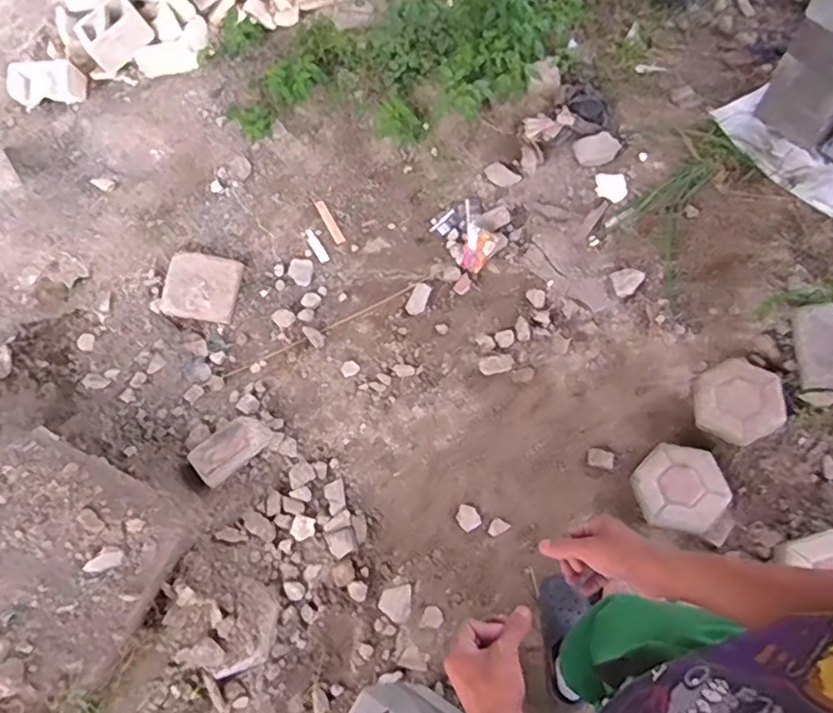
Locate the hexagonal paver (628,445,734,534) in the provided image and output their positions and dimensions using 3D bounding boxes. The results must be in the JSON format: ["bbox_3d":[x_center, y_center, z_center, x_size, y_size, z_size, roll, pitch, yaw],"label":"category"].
[{"bbox_3d":[0.655,0.319,1.490,0.227,0.075,0.207,-41,66,-13],"label":"hexagonal paver"}]

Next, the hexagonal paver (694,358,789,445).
[{"bbox_3d":[0.826,0.120,1.555,0.204,0.060,0.200,40,95,31],"label":"hexagonal paver"}]

